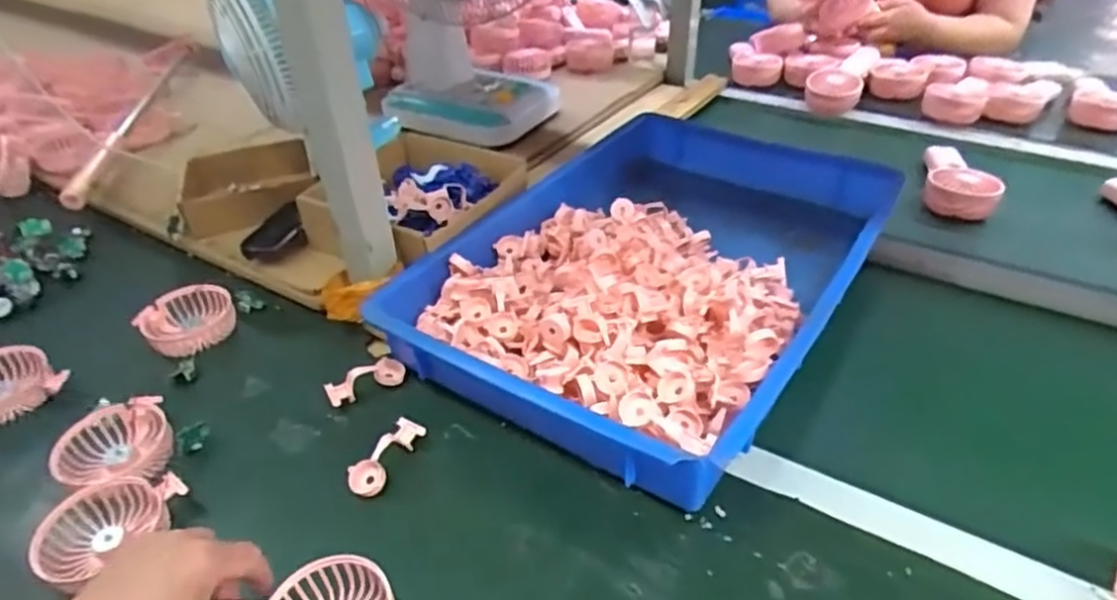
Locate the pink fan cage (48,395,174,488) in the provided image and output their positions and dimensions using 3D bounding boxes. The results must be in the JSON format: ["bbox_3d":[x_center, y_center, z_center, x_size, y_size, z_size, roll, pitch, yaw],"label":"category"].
[{"bbox_3d":[-0.391,0.138,0.606,0.091,0.038,0.091,-26,44,-24],"label":"pink fan cage"}]

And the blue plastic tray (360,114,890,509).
[{"bbox_3d":[0.116,-0.052,0.742,0.367,0.078,0.541,23,48,30],"label":"blue plastic tray"}]

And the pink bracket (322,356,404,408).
[{"bbox_3d":[-0.186,0.076,0.656,0.075,0.028,0.023,-22,43,-18],"label":"pink bracket"}]

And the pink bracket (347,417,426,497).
[{"bbox_3d":[-0.148,0.133,0.586,0.028,0.025,0.075,20,46,27],"label":"pink bracket"}]

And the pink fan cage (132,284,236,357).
[{"bbox_3d":[-0.403,0.023,0.744,0.087,0.037,0.089,-2,38,1],"label":"pink fan cage"}]

